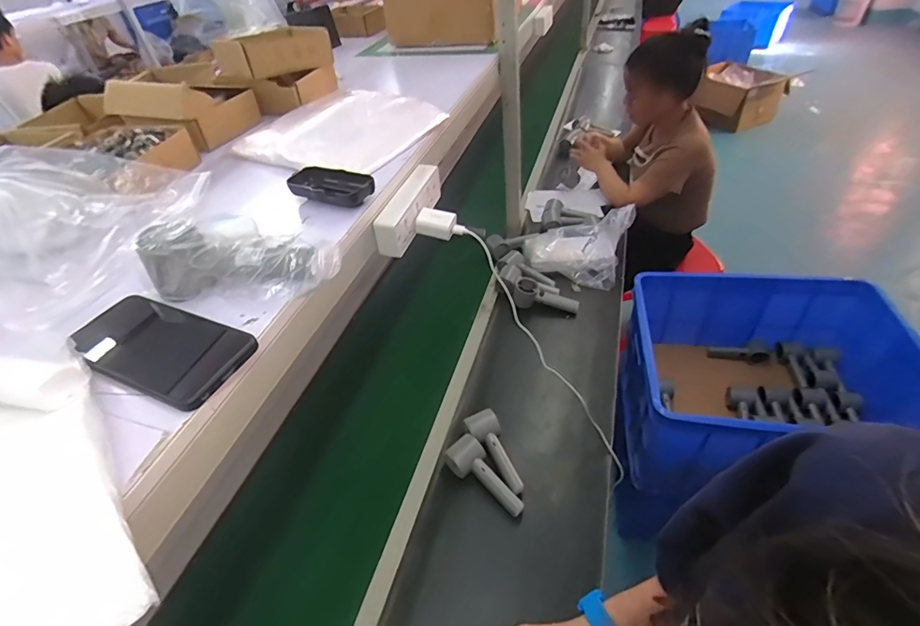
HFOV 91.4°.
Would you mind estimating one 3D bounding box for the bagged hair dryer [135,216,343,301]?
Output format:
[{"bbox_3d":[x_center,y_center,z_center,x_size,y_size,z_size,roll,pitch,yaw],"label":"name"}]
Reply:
[{"bbox_3d":[-0.210,-0.052,0.445,0.174,0.055,0.078,4,43,-9],"label":"bagged hair dryer"}]

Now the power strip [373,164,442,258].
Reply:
[{"bbox_3d":[-0.067,-0.145,0.611,0.031,0.052,0.156,9,46,16],"label":"power strip"}]

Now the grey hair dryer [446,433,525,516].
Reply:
[{"bbox_3d":[0.046,0.286,0.785,0.153,0.050,0.057,40,58,18],"label":"grey hair dryer"}]

